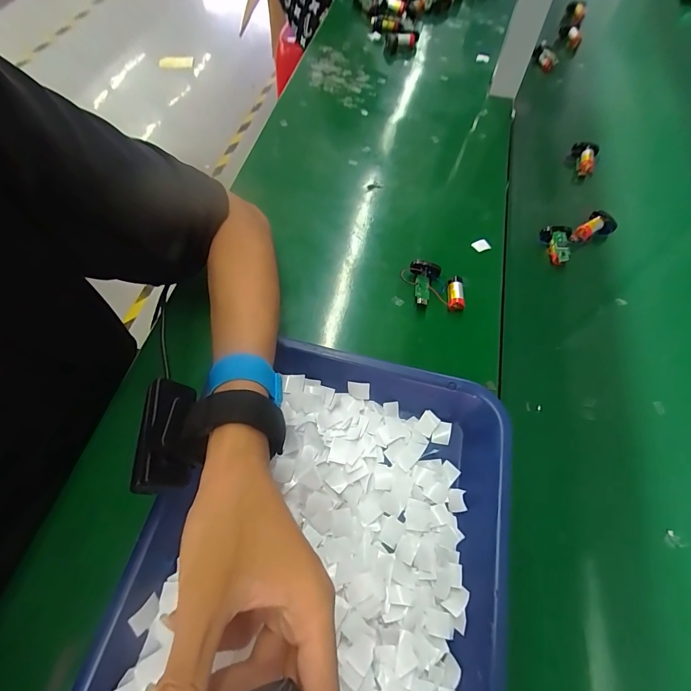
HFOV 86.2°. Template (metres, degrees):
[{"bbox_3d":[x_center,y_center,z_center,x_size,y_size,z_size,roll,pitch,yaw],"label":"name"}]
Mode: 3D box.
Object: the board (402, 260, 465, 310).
[{"bbox_3d":[0.092,-0.063,0.392,0.067,0.021,0.046,6,62,3],"label":"board"}]

